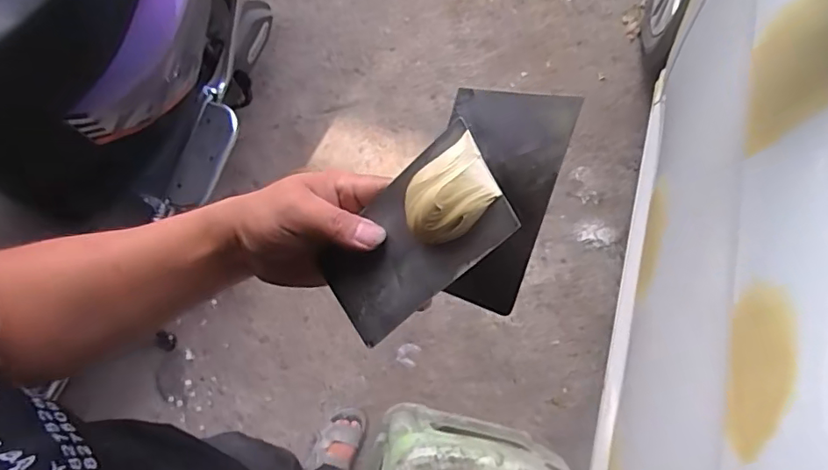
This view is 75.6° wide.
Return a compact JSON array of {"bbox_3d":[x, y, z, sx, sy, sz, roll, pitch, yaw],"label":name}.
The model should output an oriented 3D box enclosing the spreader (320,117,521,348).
[{"bbox_3d":[-0.005,0.004,0.333,0.137,0.021,0.075,-42,71,22],"label":"spreader"}]

